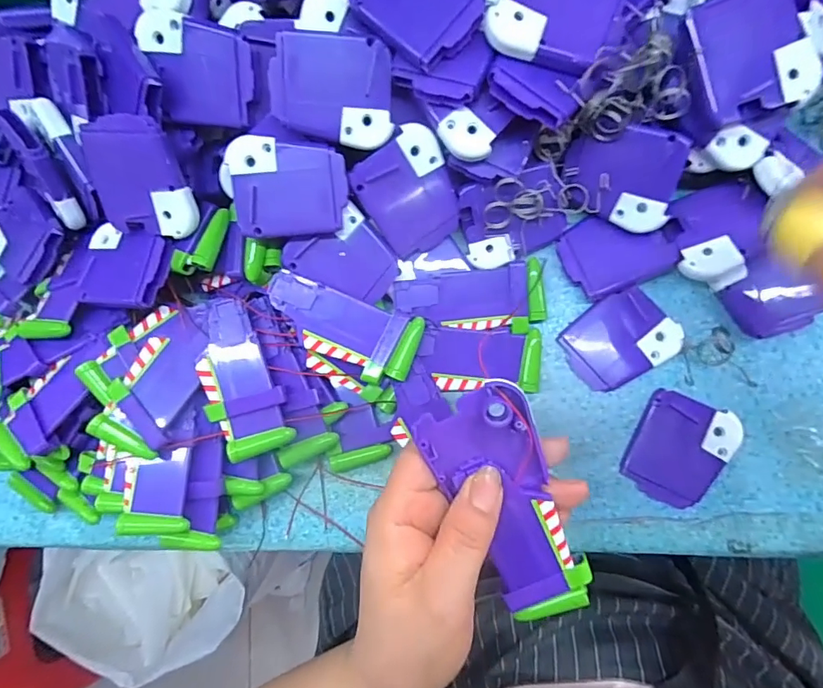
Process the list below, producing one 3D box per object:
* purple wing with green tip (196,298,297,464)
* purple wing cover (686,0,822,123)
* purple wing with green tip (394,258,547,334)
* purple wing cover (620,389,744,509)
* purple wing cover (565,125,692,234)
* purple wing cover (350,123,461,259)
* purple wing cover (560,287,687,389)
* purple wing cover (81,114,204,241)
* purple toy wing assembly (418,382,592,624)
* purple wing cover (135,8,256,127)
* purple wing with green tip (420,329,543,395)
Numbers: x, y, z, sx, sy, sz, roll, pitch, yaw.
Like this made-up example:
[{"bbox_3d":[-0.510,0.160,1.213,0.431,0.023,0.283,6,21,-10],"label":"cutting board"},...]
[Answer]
[{"bbox_3d":[-0.101,0.020,0.278,0.040,0.013,0.090,-20,83,5],"label":"purple wing with green tip"},{"bbox_3d":[0.161,-0.140,0.226,0.049,0.013,0.060,-21,83,5],"label":"purple wing cover"},{"bbox_3d":[0.036,-0.025,0.287,0.086,0.012,0.041,-9,86,7],"label":"purple wing with green tip"},{"bbox_3d":[0.156,0.062,0.278,0.051,0.006,0.061,28,91,8],"label":"purple wing cover"},{"bbox_3d":[0.116,-0.094,0.265,0.062,0.012,0.051,30,128,19],"label":"purple wing cover"},{"bbox_3d":[0.000,-0.084,0.270,0.052,0.006,0.062,-34,118,2],"label":"purple wing cover"},{"bbox_3d":[0.125,-0.002,0.287,0.061,0.005,0.048,-37,83,4],"label":"purple wing cover"},{"bbox_3d":[-0.149,-0.090,0.259,0.055,0.009,0.061,6,123,8],"label":"purple wing cover"},{"bbox_3d":[0.045,0.077,0.225,0.051,0.010,0.118,-20,100,6],"label":"purple toy wing assembly"},{"bbox_3d":[-0.114,-0.142,0.252,0.061,0.007,0.049,14,116,2],"label":"purple wing cover"},{"bbox_3d":[0.043,0.010,0.290,0.067,0.017,0.037,0,87,7],"label":"purple wing with green tip"}]

